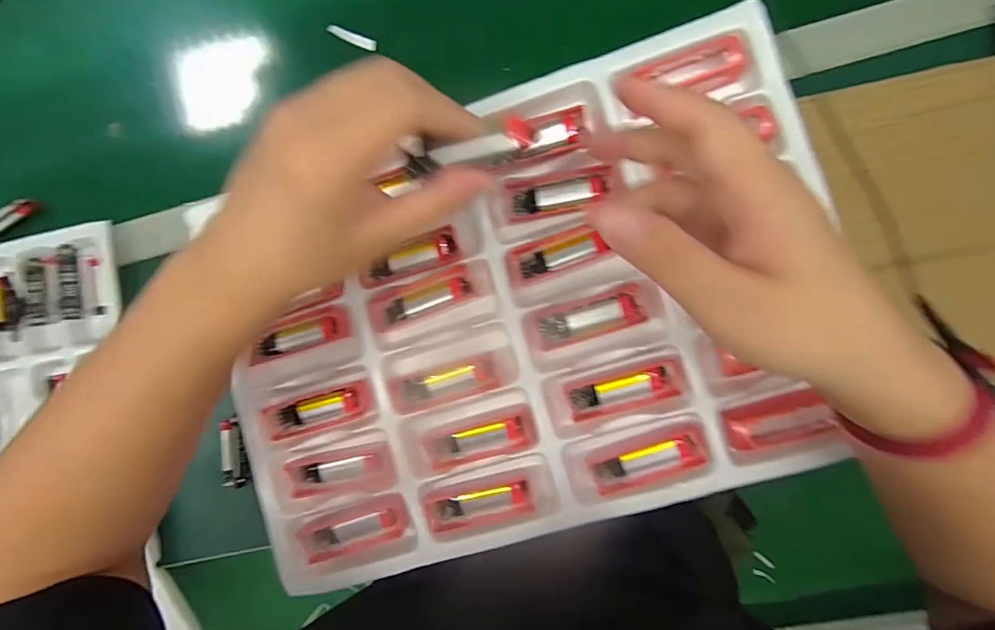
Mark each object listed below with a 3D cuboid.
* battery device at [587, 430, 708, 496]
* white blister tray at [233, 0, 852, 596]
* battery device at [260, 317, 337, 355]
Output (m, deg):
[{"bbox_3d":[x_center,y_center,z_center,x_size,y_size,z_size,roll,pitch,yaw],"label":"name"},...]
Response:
[{"bbox_3d":[0.107,0.105,0.333,0.079,0.012,0.025,-22,87,6],"label":"battery device"},{"bbox_3d":[0.013,0.003,0.345,0.447,0.024,0.307,-18,87,6],"label":"white blister tray"},{"bbox_3d":[-0.155,0.017,0.367,0.061,0.013,0.018,-16,87,6],"label":"battery device"}]

